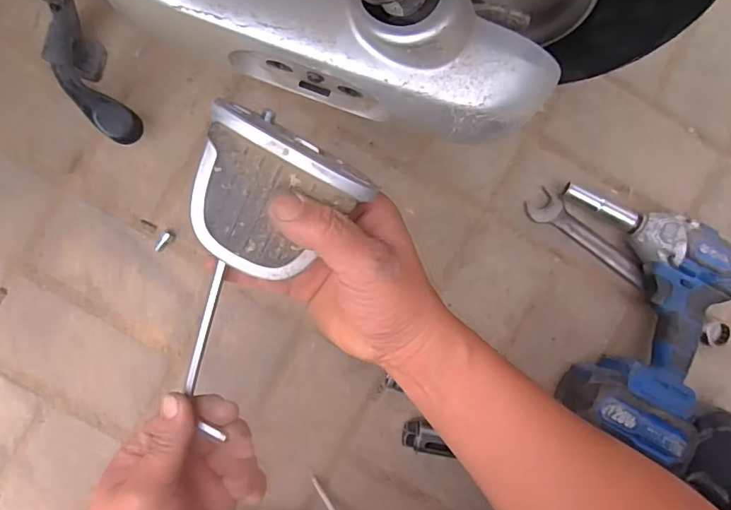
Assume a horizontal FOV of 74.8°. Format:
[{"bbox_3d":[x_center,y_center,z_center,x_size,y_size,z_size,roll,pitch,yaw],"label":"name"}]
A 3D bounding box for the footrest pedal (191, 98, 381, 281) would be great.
[{"bbox_3d":[-0.049,-0.029,0.243,0.078,0.024,0.075,32,111,-4],"label":"footrest pedal"}]

